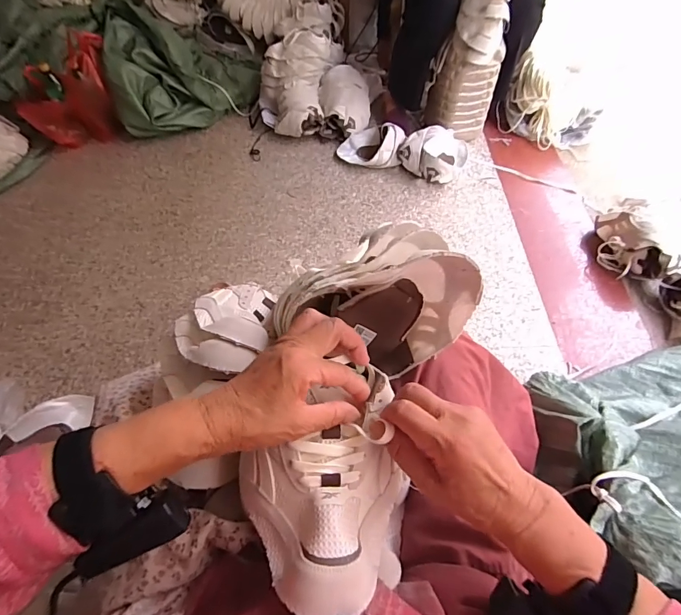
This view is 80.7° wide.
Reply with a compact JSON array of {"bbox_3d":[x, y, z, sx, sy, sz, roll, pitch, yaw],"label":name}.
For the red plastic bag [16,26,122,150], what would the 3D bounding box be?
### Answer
[{"bbox_3d":[-0.945,-0.724,1.401,0.310,0.267,0.194,-14,56,-6],"label":"red plastic bag"}]

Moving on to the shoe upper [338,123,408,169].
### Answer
[{"bbox_3d":[0.100,-0.547,1.330,0.223,0.101,0.154,11,57,10],"label":"shoe upper"}]

